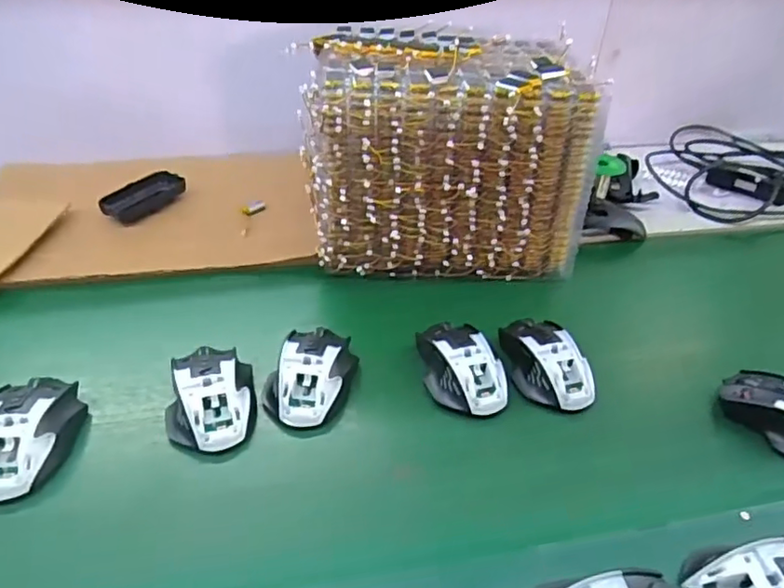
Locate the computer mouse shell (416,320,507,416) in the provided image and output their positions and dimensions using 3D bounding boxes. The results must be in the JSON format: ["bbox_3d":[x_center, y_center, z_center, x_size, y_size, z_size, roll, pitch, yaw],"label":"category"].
[{"bbox_3d":[0.067,0.069,0.570,0.069,0.038,0.098,-5,36,-12],"label":"computer mouse shell"}]

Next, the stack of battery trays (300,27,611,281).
[{"bbox_3d":[0.066,-0.181,0.744,0.312,0.228,0.250,2,36,-1],"label":"stack of battery trays"}]

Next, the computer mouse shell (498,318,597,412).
[{"bbox_3d":[0.150,0.064,0.583,0.062,0.038,0.109,-7,37,-13],"label":"computer mouse shell"}]

